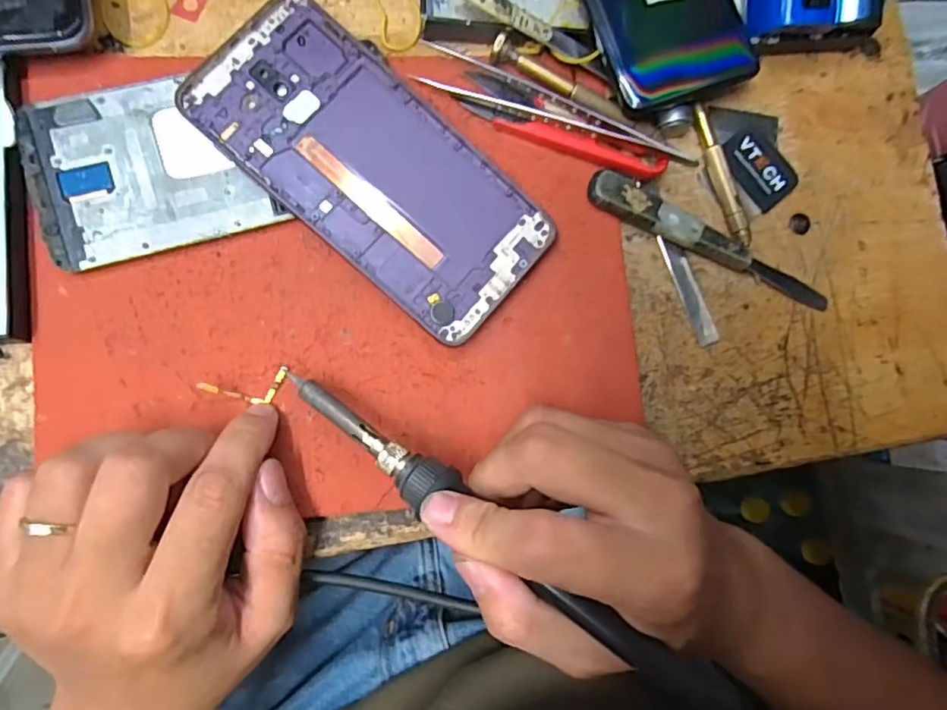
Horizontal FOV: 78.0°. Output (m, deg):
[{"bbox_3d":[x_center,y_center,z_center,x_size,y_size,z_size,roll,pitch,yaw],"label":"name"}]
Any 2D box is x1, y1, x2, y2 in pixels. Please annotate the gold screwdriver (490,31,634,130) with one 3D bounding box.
[{"bbox_3d":[0.043,-0.126,0.268,0.073,0.007,0.015,23,83,-7],"label":"gold screwdriver"}]

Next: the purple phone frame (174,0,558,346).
[{"bbox_3d":[-0.041,-0.082,0.255,0.157,0.009,0.079,41,81,-4],"label":"purple phone frame"}]

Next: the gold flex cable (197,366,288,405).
[{"bbox_3d":[-0.095,0.014,0.243,0.034,0.008,0.014,-5,87,-26],"label":"gold flex cable"}]

